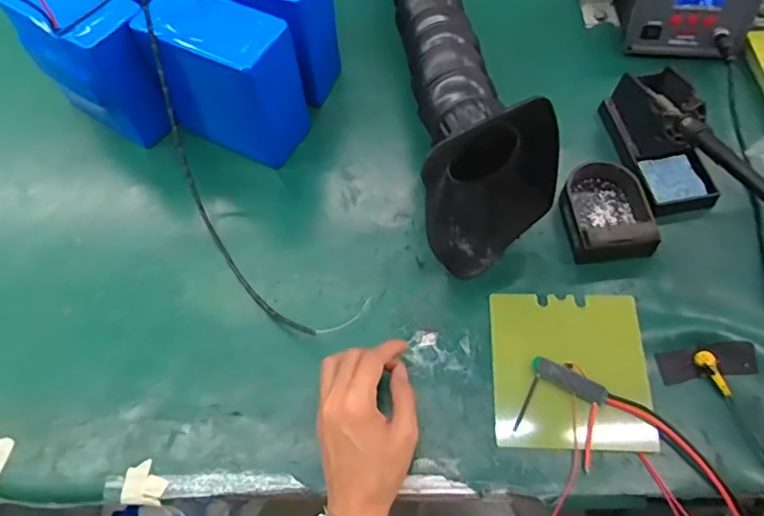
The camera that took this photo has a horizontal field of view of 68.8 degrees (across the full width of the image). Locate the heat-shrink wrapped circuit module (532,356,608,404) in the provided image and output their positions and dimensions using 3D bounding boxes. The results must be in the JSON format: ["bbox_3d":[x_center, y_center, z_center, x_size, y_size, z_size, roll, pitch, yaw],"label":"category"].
[{"bbox_3d":[0.166,0.109,0.494,0.066,0.017,0.016,26,66,13],"label":"heat-shrink wrapped circuit module"}]

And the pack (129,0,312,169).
[{"bbox_3d":[-0.161,-0.182,0.587,0.144,0.146,0.089,23,65,12],"label":"pack"}]

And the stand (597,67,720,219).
[{"bbox_3d":[0.295,-0.126,0.575,0.076,0.067,0.155,-6,62,-3],"label":"stand"}]

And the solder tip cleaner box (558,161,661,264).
[{"bbox_3d":[0.224,-0.050,0.559,0.081,0.038,0.106,-4,62,-2],"label":"solder tip cleaner box"}]

